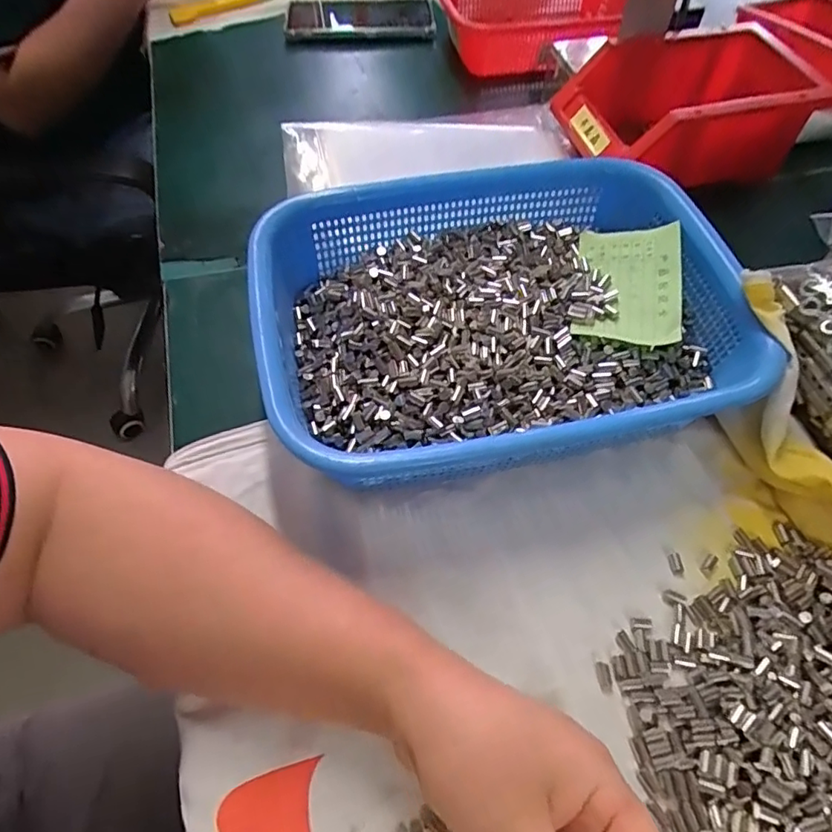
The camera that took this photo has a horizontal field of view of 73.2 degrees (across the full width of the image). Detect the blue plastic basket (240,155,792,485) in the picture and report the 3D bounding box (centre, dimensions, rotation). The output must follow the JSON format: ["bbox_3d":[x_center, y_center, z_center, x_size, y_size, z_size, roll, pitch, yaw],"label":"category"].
[{"bbox_3d":[0.051,-0.058,0.355,0.286,0.072,0.210,-11,59,-9],"label":"blue plastic basket"}]

